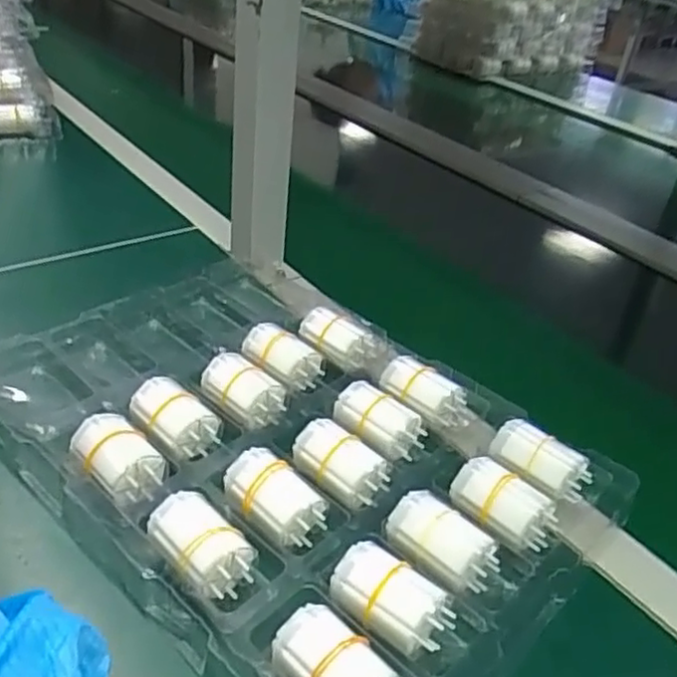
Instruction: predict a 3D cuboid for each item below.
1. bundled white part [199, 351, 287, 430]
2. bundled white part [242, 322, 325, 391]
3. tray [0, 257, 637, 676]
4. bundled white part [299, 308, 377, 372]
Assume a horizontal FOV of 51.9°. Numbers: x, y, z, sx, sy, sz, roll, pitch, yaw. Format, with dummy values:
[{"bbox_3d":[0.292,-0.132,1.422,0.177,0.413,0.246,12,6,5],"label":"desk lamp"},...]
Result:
[{"bbox_3d":[-0.073,0.042,0.509,0.042,0.041,0.067,-24,45,-38],"label":"bundled white part"},{"bbox_3d":[-0.046,0.014,0.541,0.062,0.030,0.034,26,38,24],"label":"bundled white part"},{"bbox_3d":[-0.049,0.057,0.490,0.429,0.052,0.286,31,41,30],"label":"tray"},{"bbox_3d":[-0.004,-0.003,0.572,0.064,0.028,0.035,23,37,21],"label":"bundled white part"}]

